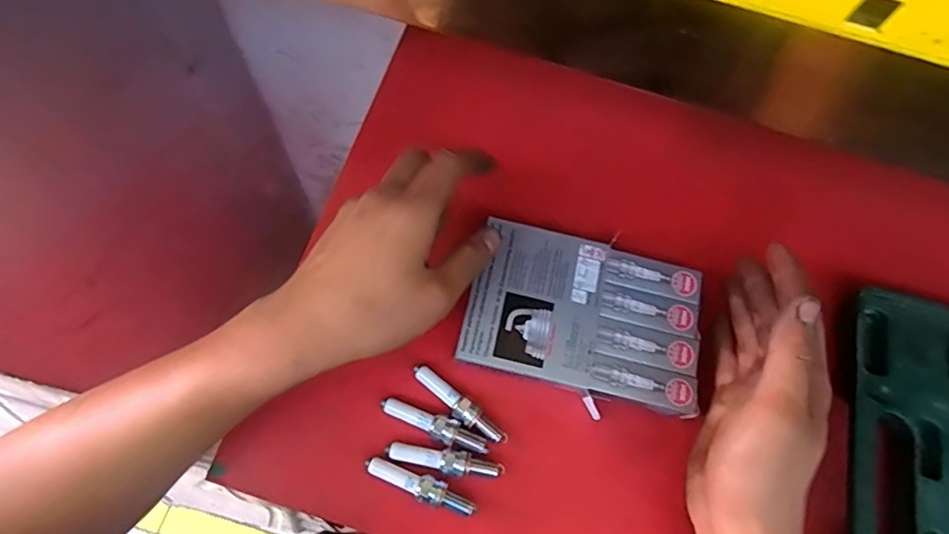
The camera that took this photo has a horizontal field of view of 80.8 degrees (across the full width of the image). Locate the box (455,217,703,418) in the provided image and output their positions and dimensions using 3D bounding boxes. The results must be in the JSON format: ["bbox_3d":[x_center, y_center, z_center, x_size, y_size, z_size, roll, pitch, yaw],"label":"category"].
[{"bbox_3d":[0.076,0.030,0.376,0.154,0.016,0.101,13,67,4],"label":"box"}]

